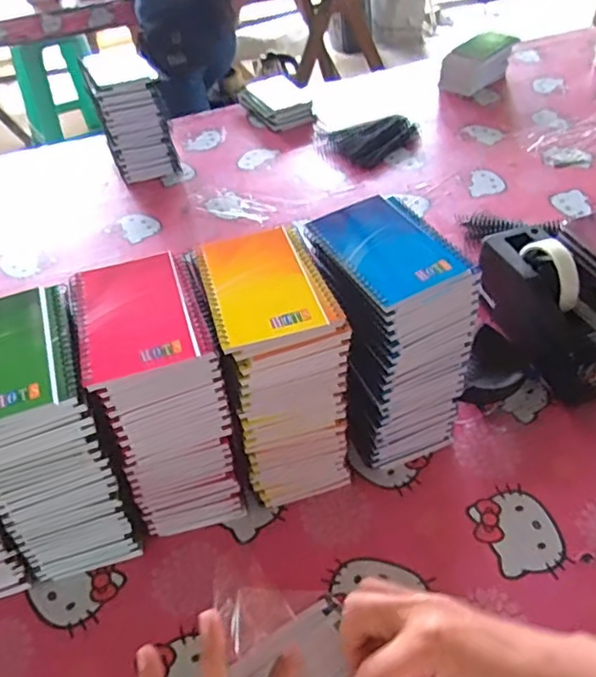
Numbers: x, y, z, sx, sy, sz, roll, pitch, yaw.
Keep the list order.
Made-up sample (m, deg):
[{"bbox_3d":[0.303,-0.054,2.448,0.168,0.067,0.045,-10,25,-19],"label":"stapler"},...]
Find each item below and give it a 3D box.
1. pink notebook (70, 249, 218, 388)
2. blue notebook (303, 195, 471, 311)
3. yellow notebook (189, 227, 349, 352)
[{"bbox_3d":[-0.124,-0.022,0.462,0.097,0.007,0.128,-16,47,-12],"label":"pink notebook"},{"bbox_3d":[0.073,-0.081,0.500,0.084,0.010,0.128,-23,49,-18],"label":"blue notebook"},{"bbox_3d":[-0.028,-0.046,0.480,0.095,0.009,0.131,-15,47,-11],"label":"yellow notebook"}]

